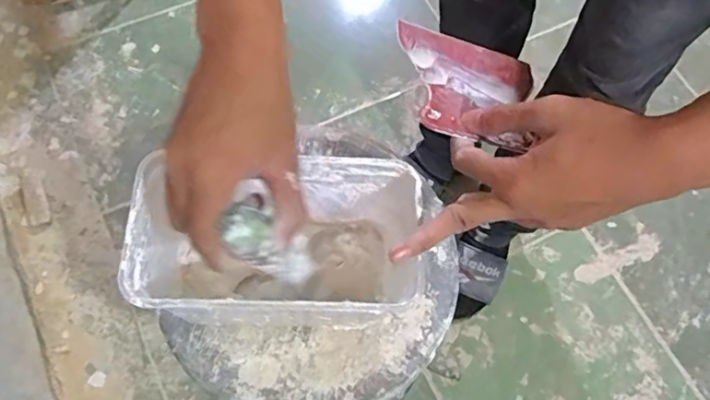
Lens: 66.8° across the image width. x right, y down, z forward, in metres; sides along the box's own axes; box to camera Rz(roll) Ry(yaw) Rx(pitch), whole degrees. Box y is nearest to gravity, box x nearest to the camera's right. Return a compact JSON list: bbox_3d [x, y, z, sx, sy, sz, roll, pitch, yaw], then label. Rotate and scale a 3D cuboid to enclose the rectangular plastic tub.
[{"bbox_3d":[-0.054,0.039,0.414,0.200,0.135,0.102,-2,68,-3],"label":"rectangular plastic tub"}]

